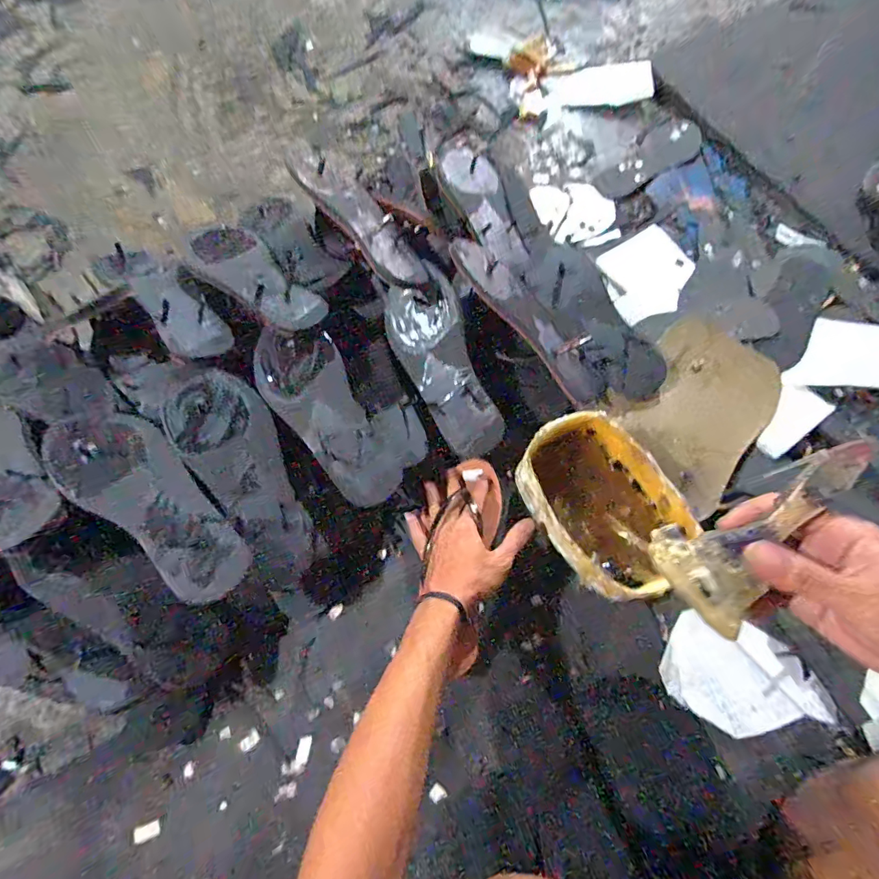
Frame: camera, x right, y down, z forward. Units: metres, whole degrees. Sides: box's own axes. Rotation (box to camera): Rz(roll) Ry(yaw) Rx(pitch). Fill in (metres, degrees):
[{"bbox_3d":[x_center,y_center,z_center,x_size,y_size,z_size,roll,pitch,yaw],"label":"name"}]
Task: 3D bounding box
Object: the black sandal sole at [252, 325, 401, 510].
[{"bbox_3d":[-0.127,-0.029,0.526,0.091,0.018,0.227,-34,94,-12],"label":"black sandal sole"}]

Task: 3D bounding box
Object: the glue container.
[{"bbox_3d":[0.179,0.069,0.499,0.130,0.061,0.196,-31,75,-10],"label":"glue container"}]

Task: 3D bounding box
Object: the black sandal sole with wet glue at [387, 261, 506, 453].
[{"bbox_3d":[0.005,-0.086,0.540,0.087,0.011,0.220,-23,89,14],"label":"black sandal sole with wet glue"}]

